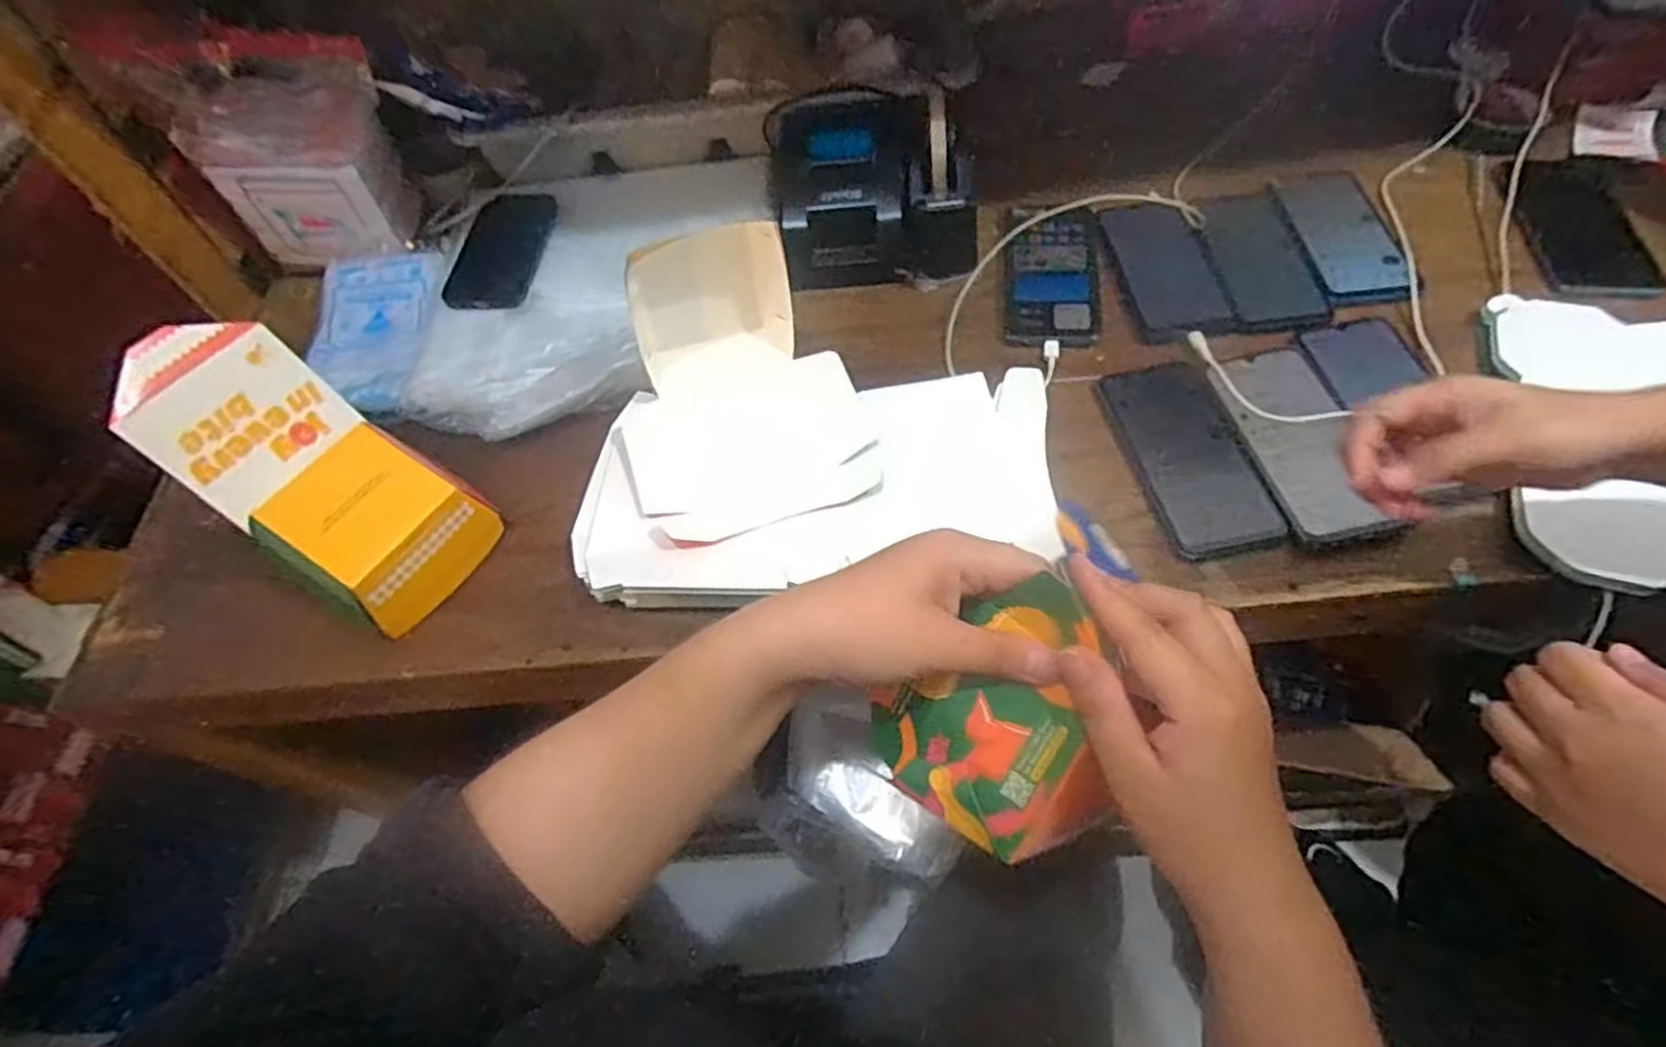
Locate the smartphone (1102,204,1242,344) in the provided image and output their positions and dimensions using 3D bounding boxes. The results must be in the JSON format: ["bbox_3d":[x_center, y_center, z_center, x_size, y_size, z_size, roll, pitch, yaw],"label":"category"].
[{"bbox_3d":[0.280,-0.211,0.626,0.080,0.006,0.158,-4,57,4],"label":"smartphone"}]

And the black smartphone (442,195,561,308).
[{"bbox_3d":[-0.300,-0.246,0.676,0.069,0.009,0.126,16,74,-7],"label":"black smartphone"}]

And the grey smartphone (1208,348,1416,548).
[{"bbox_3d":[0.328,-0.061,0.523,0.070,0.016,0.166,-9,61,-1],"label":"grey smartphone"}]

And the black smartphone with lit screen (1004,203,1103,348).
[{"bbox_3d":[0.188,-0.211,0.635,0.074,0.009,0.158,6,61,7],"label":"black smartphone with lit screen"}]

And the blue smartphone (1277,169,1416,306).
[{"bbox_3d":[0.423,-0.242,0.621,0.072,0.014,0.161,-1,58,5],"label":"blue smartphone"}]

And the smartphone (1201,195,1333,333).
[{"bbox_3d":[0.360,-0.225,0.632,0.072,0.008,0.165,-1,58,5],"label":"smartphone"}]

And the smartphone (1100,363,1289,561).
[{"bbox_3d":[0.253,-0.051,0.530,0.075,0.005,0.158,-10,57,-1],"label":"smartphone"}]

